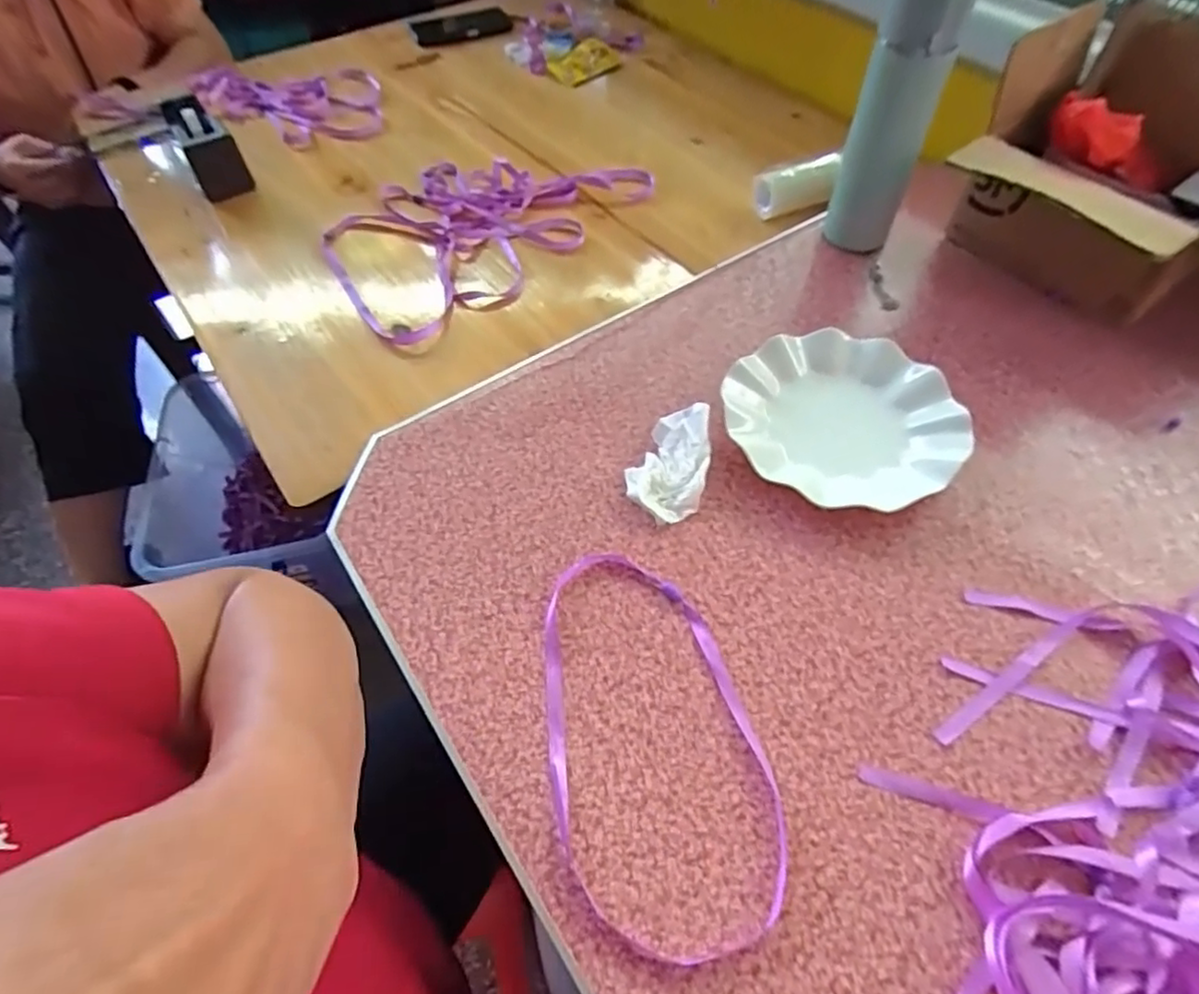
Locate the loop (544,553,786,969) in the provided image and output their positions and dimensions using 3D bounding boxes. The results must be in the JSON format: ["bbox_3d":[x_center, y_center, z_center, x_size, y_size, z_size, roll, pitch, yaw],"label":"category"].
[{"bbox_3d":[0.028,0.142,0.404,0.129,0.004,0.248,-13,56,-6],"label":"loop"}]

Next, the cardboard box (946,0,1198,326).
[{"bbox_3d":[0.465,-0.260,0.564,0.226,0.177,0.271,-32,60,-18],"label":"cardboard box"}]

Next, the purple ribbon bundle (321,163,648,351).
[{"bbox_3d":[-0.154,-0.337,0.776,0.267,0.023,0.394,36,65,24],"label":"purple ribbon bundle"}]

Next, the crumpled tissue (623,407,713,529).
[{"bbox_3d":[0.057,-0.029,0.507,0.057,0.027,0.098,13,58,11],"label":"crumpled tissue"}]

